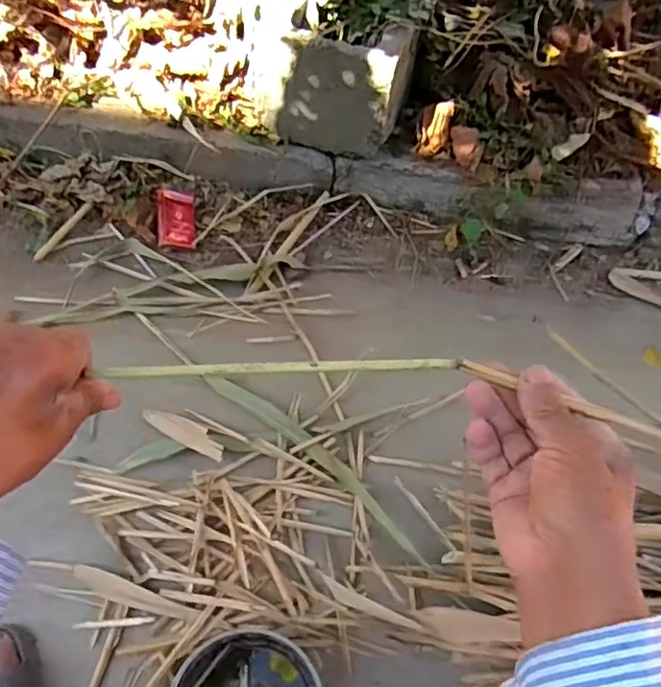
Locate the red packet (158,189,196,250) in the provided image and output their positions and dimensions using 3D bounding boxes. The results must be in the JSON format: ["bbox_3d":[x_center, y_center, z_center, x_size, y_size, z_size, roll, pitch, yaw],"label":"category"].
[{"bbox_3d":[-0.240,-0.194,0.981,0.062,0.013,0.088,1,91,-39],"label":"red packet"}]

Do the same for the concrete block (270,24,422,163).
[{"bbox_3d":[0.016,-0.396,0.948,0.189,0.173,0.118,16,60,3],"label":"concrete block"}]

